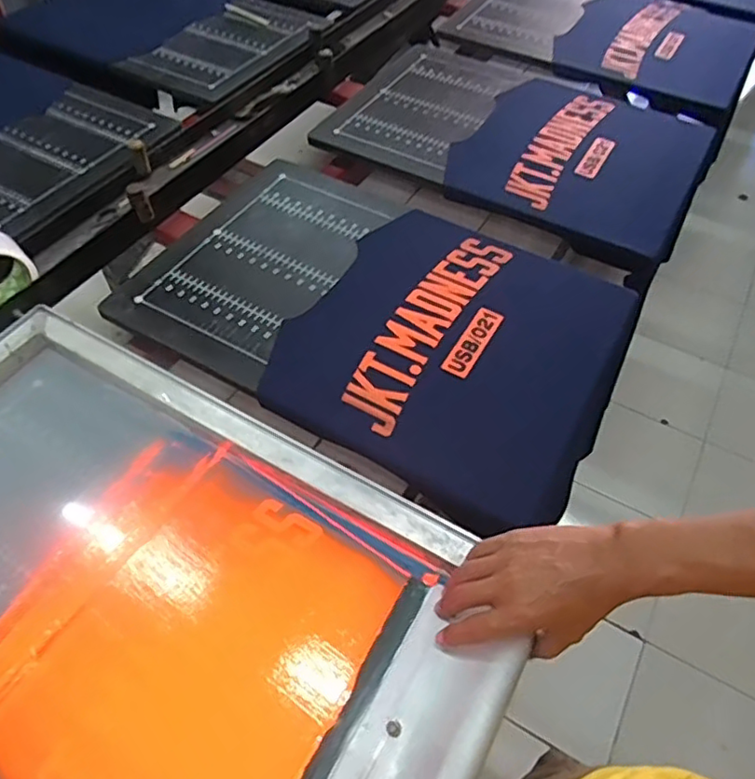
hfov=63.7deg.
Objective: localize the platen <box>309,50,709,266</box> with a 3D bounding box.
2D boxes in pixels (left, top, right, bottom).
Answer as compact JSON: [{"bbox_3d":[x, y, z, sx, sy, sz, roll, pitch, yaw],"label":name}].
[{"bbox_3d":[0.246,-0.443,1.064,0.616,0.047,0.418,28,58,17],"label":"platen"}]

